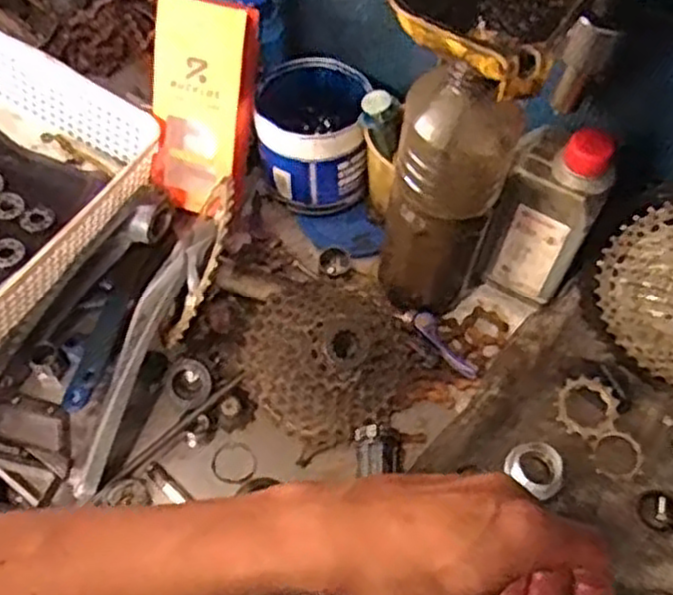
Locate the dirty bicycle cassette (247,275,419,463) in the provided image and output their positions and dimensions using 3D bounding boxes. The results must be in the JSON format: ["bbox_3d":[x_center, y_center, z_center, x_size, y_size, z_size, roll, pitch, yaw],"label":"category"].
[{"bbox_3d":[-0.005,0.042,0.603,0.127,0.057,0.116,-36,67,-20],"label":"dirty bicycle cassette"}]

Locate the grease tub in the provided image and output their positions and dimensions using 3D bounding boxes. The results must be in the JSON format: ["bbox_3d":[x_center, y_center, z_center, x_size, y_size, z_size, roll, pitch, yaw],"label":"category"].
[{"bbox_3d":[-0.022,-0.144,0.688,0.096,0.091,0.114,0,60,-2],"label":"grease tub"}]

